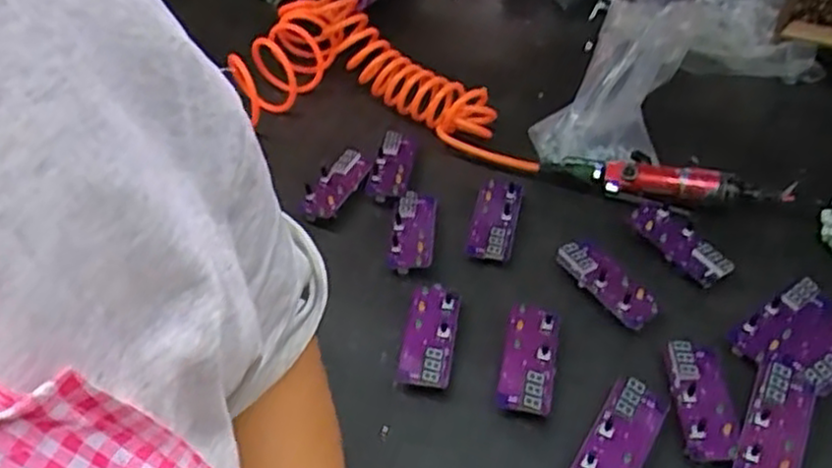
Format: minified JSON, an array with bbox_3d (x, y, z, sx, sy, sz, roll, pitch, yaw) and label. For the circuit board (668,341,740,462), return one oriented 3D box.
[{"bbox_3d":[0.246,0.138,0.650,0.046,0.010,0.107,-1,46,4],"label":"circuit board"}]

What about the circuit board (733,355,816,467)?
[{"bbox_3d":[0.300,0.153,0.629,0.046,0.013,0.124,18,50,21],"label":"circuit board"}]

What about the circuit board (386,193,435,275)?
[{"bbox_3d":[-0.003,-0.007,0.814,0.046,0.019,0.095,3,46,8],"label":"circuit board"}]

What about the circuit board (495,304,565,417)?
[{"bbox_3d":[0.102,0.114,0.689,0.050,0.012,0.098,2,60,23],"label":"circuit board"}]

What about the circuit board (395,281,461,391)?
[{"bbox_3d":[0.014,0.096,0.741,0.049,0.017,0.110,1,55,17],"label":"circuit board"}]

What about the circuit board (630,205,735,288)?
[{"bbox_3d":[0.269,0.003,0.779,0.037,0.020,0.111,-21,48,-16],"label":"circuit board"}]

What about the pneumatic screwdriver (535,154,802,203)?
[{"bbox_3d":[0.265,-0.062,0.835,0.257,0.037,0.034,14,49,18],"label":"pneumatic screwdriver"}]

